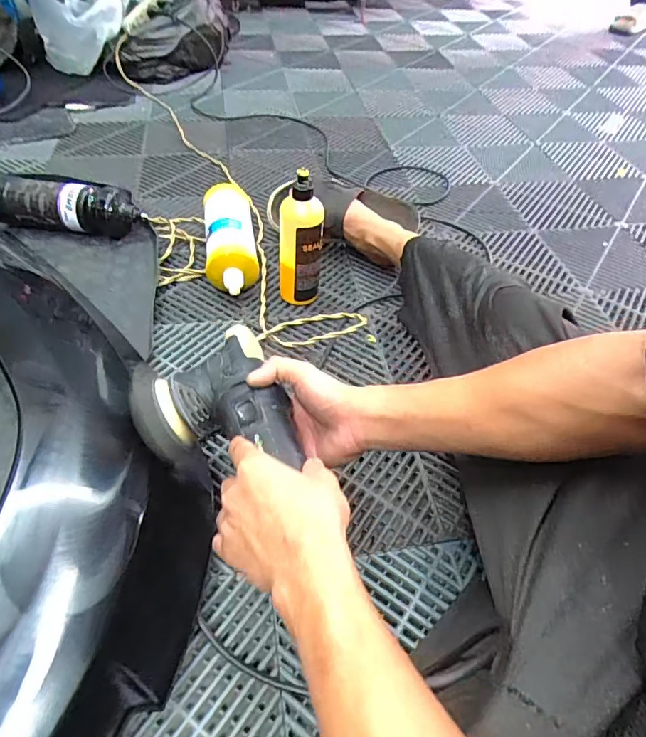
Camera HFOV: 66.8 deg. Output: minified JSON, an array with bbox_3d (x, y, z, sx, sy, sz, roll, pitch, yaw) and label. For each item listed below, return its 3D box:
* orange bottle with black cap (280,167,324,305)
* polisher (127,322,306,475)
[{"bbox_3d":[-0.032,-0.188,0.739,0.066,0.203,0.053,-2,48,-7],"label":"orange bottle with black cap"},{"bbox_3d":[-0.104,0.066,0.521,0.157,0.115,0.202,-29,46,0],"label":"polisher"}]

